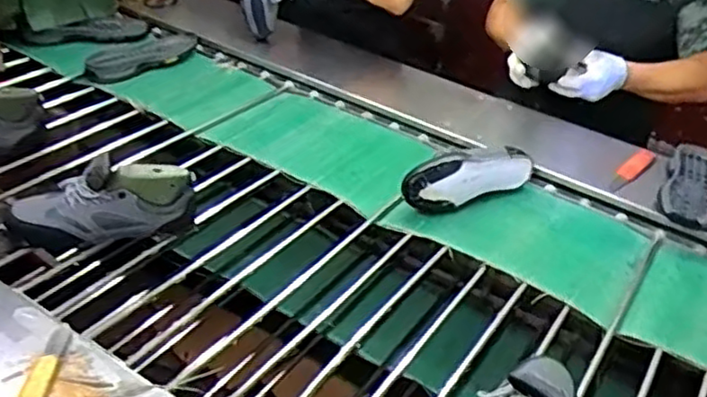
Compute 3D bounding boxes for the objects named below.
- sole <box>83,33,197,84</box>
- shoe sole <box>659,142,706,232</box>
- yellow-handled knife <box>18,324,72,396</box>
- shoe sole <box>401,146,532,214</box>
[{"bbox_3d":[-0.458,-0.305,1.469,0.117,0.027,0.262,29,41,29],"label":"sole"},{"bbox_3d":[0.658,-0.037,1.328,0.105,0.028,0.327,20,38,20],"label":"shoe sole"},{"bbox_3d":[-0.356,0.206,0.791,0.033,0.020,0.159,4,35,-3],"label":"yellow-handled knife"},{"bbox_3d":[0.209,-0.036,1.226,0.276,0.099,0.054,-14,39,-25],"label":"shoe sole"}]

